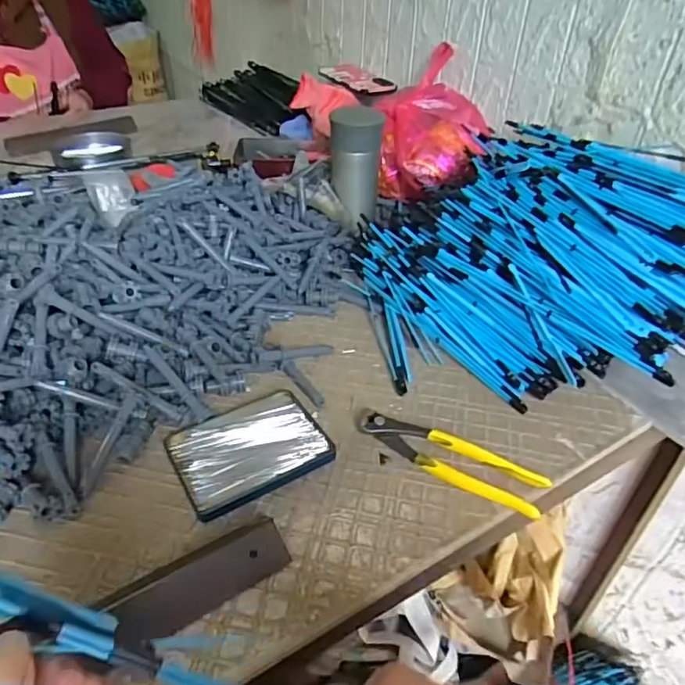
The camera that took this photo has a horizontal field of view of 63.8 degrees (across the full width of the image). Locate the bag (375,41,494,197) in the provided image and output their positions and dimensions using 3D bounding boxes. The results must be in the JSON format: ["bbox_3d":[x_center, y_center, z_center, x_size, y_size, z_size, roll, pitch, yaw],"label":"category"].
[{"bbox_3d":[0.139,-0.333,0.858,0.157,0.176,0.164,8,41,6],"label":"bag"}]

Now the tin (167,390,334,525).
[{"bbox_3d":[-0.083,0.094,0.492,0.126,0.009,0.098,-20,45,-24],"label":"tin"}]

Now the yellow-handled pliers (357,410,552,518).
[{"bbox_3d":[0.090,0.101,0.488,0.174,0.014,0.041,23,44,22],"label":"yellow-handled pliers"}]

